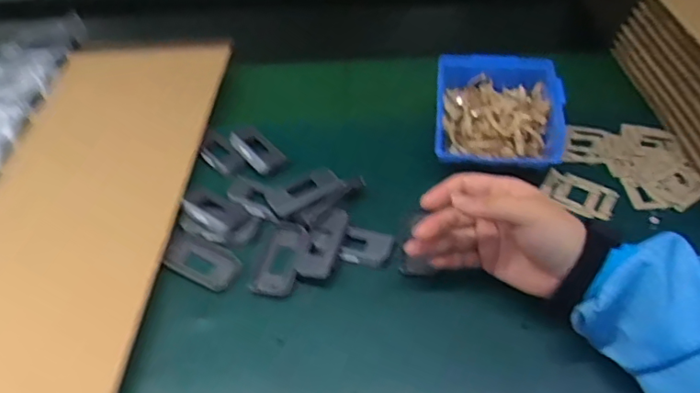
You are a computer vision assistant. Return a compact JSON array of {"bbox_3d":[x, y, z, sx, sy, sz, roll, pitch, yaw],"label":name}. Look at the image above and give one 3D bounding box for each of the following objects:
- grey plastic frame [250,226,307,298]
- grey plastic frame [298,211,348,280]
[{"bbox_3d":[-0.064,0.058,0.508,0.037,0.007,0.073,8,48,11],"label":"grey plastic frame"},{"bbox_3d":[-0.024,0.044,0.516,0.032,0.012,0.076,10,48,12],"label":"grey plastic frame"}]

